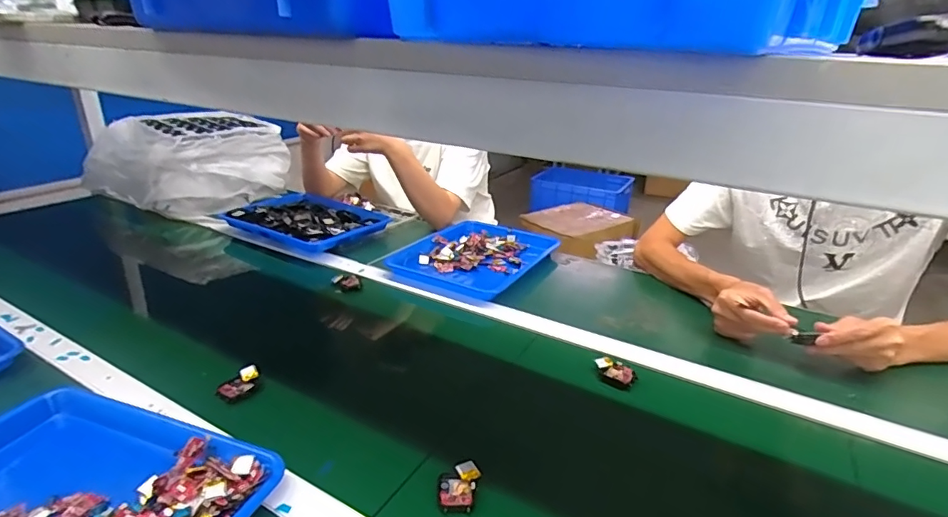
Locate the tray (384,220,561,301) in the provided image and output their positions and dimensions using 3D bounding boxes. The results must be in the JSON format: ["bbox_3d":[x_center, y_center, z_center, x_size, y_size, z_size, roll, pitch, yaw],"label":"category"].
[{"bbox_3d":[-0.005,-0.010,1.037,0.264,0.037,0.297,15,27,27],"label":"tray"}]

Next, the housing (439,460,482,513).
[{"bbox_3d":[-0.016,0.230,0.517,0.037,0.016,0.055,8,25,13],"label":"housing"}]

